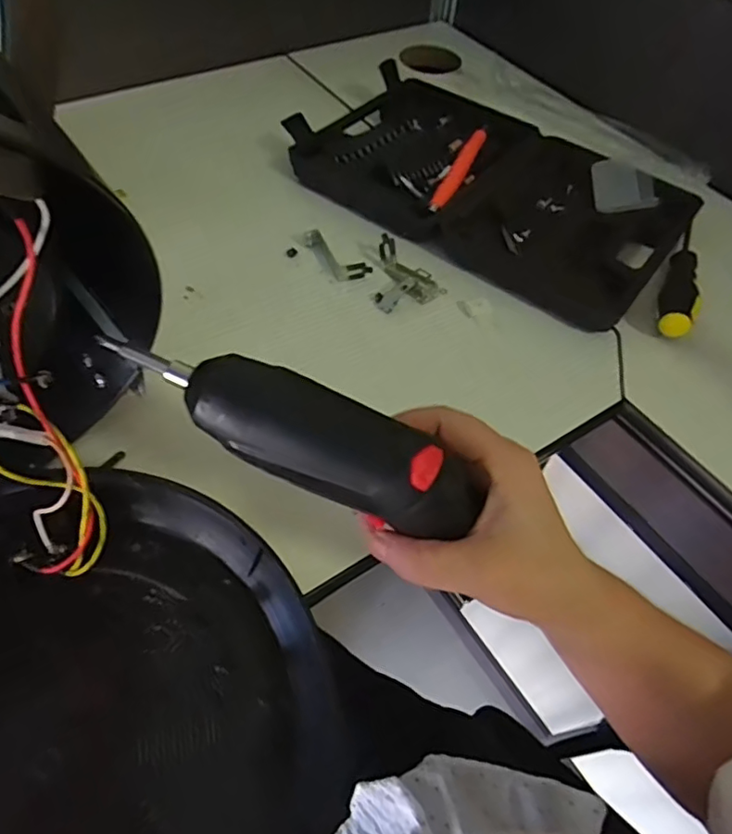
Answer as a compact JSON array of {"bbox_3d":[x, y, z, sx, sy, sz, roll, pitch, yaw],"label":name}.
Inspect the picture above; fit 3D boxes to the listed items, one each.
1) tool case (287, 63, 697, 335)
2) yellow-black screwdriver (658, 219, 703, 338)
[{"bbox_3d":[0.114,-0.218,0.546,0.355,0.036,0.219,35,59,19],"label":"tool case"},{"bbox_3d":[0.268,-0.128,0.483,0.023,0.023,0.162,21,55,11],"label":"yellow-black screwdriver"}]

